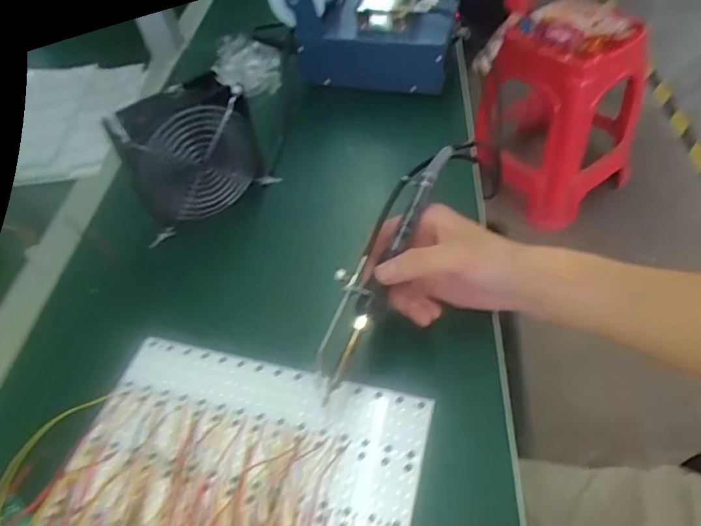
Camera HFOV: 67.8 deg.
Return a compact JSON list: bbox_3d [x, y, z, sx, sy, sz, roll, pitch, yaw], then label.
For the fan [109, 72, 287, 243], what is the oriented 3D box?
[{"bbox_3d":[-0.145,-0.098,0.484,0.123,0.118,0.047,-28,51,-18],"label":"fan"}]

